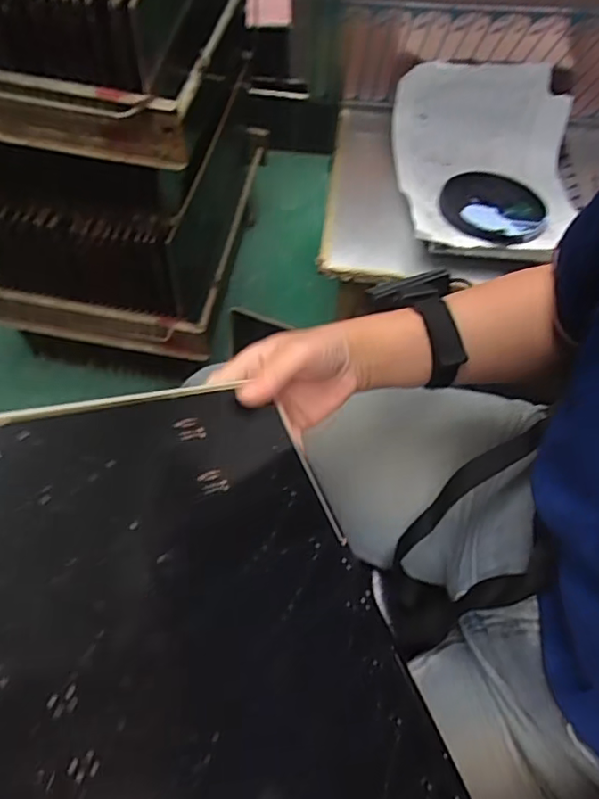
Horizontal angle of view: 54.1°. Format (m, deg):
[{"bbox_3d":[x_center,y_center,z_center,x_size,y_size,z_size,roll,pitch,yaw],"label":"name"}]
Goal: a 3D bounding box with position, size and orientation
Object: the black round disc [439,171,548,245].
[{"bbox_3d":[0.228,-0.227,0.691,0.119,0.014,0.129,1,58,-2],"label":"black round disc"}]

